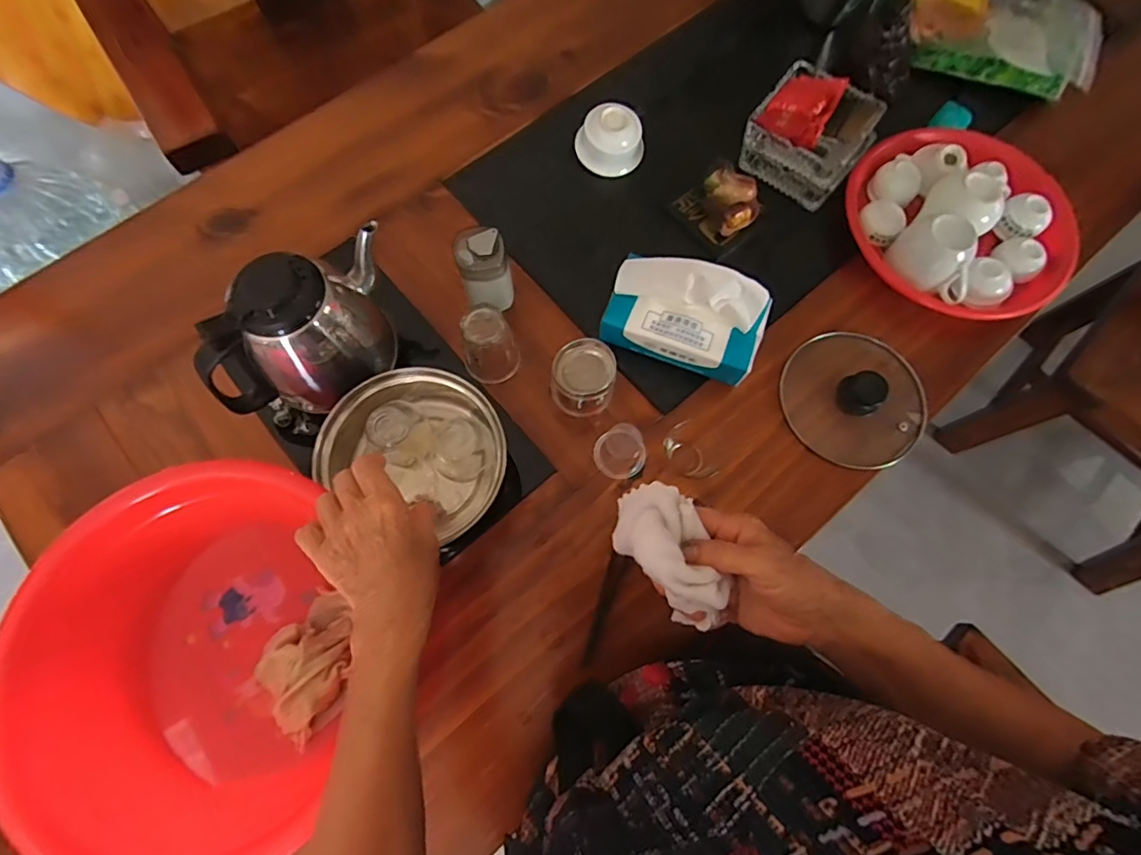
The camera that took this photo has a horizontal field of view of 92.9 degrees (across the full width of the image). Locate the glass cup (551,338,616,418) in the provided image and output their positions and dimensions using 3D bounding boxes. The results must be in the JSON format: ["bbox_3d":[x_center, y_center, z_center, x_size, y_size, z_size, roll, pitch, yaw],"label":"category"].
[{"bbox_3d":[0.012,-0.048,0.552,0.061,0.076,0.055,-4,74,-1],"label":"glass cup"}]

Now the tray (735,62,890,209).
[{"bbox_3d":[0.281,-0.346,0.635,0.127,0.060,0.120,39,78,10],"label":"tray"}]

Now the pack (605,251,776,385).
[{"bbox_3d":[0.116,-0.111,0.555,0.154,0.099,0.079,23,74,6],"label":"pack"}]

